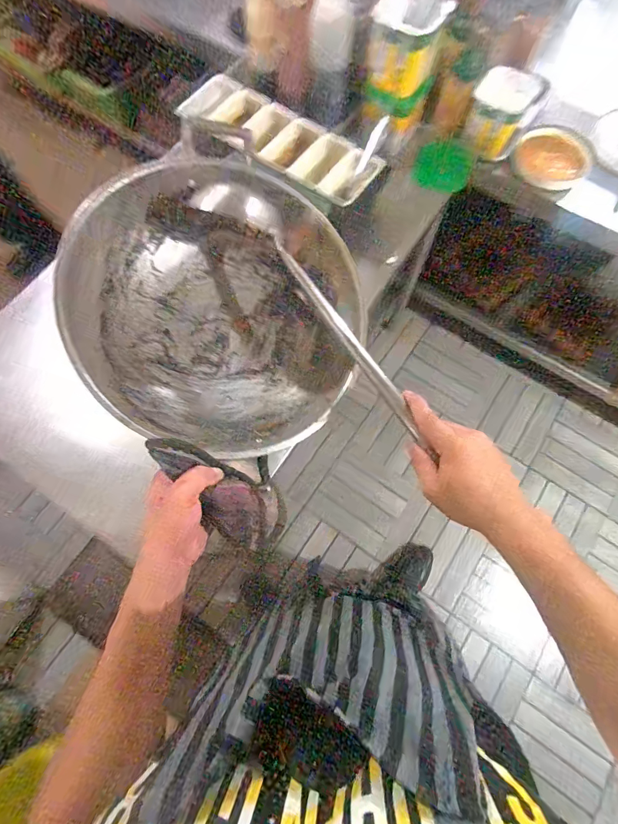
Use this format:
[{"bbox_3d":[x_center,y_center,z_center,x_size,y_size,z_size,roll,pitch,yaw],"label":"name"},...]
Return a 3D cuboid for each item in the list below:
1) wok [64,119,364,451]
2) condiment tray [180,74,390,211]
[{"bbox_3d":[-0.107,-0.138,0.511,0.362,0.125,0.362,2,85,-23],"label":"wok"},{"bbox_3d":[-0.069,-0.587,0.862,0.463,0.063,0.167,38,75,11],"label":"condiment tray"}]

